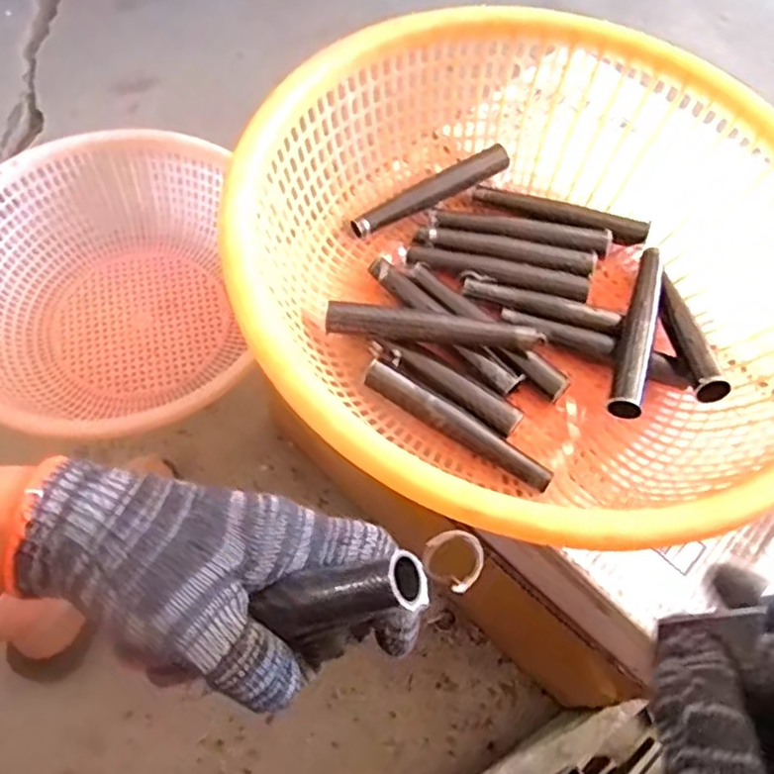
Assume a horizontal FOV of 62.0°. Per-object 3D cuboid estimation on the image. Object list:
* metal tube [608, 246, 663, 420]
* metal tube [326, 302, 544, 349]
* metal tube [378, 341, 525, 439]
[{"bbox_3d":[0.185,-0.044,0.469,0.020,0.015,0.146,20,64,6],"label":"metal tube"},{"bbox_3d":[0.033,-0.044,0.463,0.151,0.018,0.020,6,63,-1],"label":"metal tube"},{"bbox_3d":[0.046,-0.003,0.463,0.109,0.020,0.025,34,66,13],"label":"metal tube"}]

